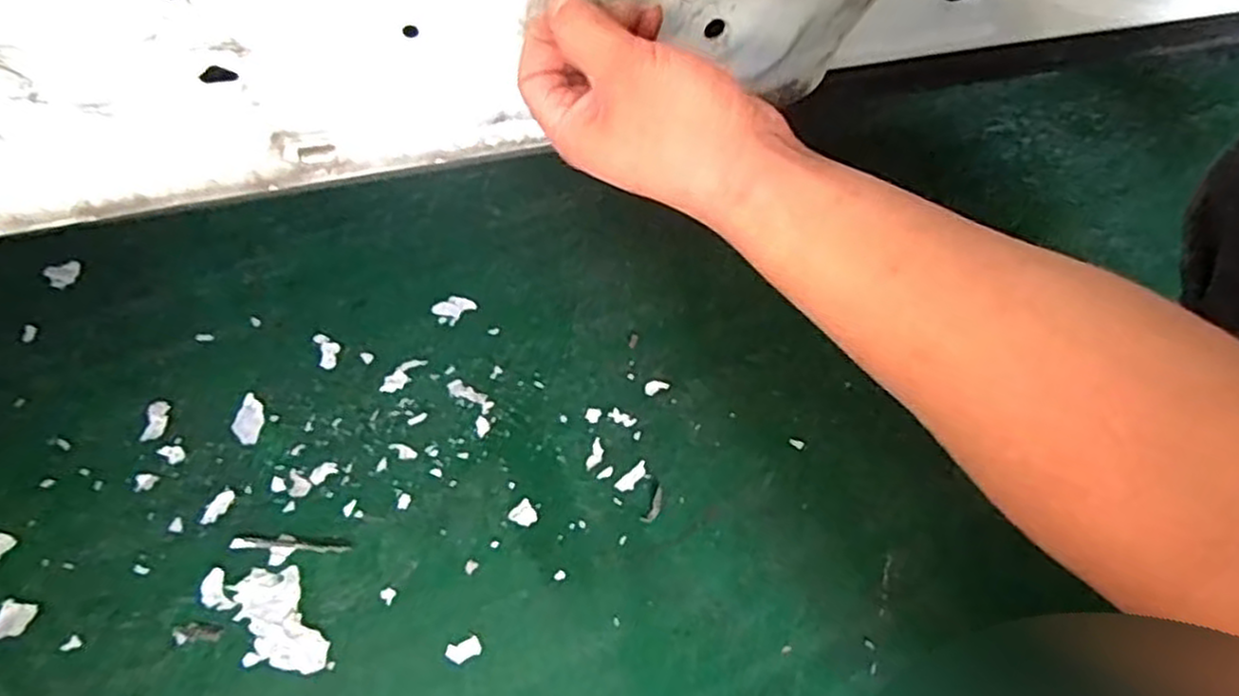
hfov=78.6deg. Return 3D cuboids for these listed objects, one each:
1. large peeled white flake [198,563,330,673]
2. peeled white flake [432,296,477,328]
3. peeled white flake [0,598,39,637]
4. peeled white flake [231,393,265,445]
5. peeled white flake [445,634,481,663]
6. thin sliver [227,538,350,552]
[{"bbox_3d":[-0.285,0.218,0.619,0.127,0.005,0.065,38,60,26],"label":"large peeled white flake"},{"bbox_3d":[-0.180,-0.043,0.830,0.044,0.004,0.037,-25,55,-19],"label":"peeled white flake"},{"bbox_3d":[-0.483,0.216,0.603,0.029,0.006,0.030,-1,51,-1],"label":"peeled white flake"},{"bbox_3d":[-0.359,0.067,0.733,0.029,0.004,0.057,-1,51,-2],"label":"peeled white flake"},{"bbox_3d":[-0.123,0.240,0.600,0.027,0.004,0.017,-18,53,-14],"label":"peeled white flake"},{"bbox_3d":[-0.286,0.171,0.658,0.101,0.004,0.009,2,51,1],"label":"thin sliver"}]

